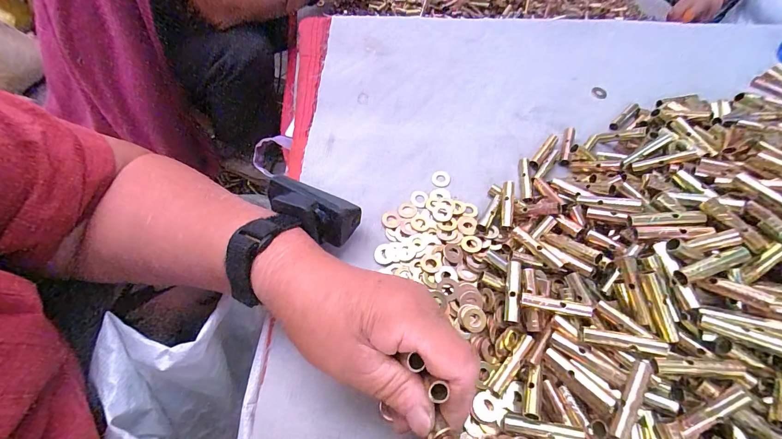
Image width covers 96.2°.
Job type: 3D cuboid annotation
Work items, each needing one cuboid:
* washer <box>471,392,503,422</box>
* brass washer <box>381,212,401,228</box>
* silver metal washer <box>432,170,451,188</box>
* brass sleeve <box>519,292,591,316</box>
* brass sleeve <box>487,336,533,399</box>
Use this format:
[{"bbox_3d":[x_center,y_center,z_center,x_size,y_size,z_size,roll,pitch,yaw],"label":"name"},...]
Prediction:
[{"bbox_3d":[0.062,0.120,0.224,0.017,0.004,0.017,1,59,-2],"label":"washer"},{"bbox_3d":[0.000,0.000,0.292,0.016,0.004,0.015,1,59,-2],"label":"brass washer"},{"bbox_3d":[0.045,-0.037,0.318,0.017,0.004,0.015,7,59,2],"label":"silver metal washer"},{"bbox_3d":[0.110,0.057,0.233,0.043,0.006,0.008,9,59,17],"label":"brass sleeve"},{"bbox_3d":[0.079,0.095,0.230,0.009,0.012,0.043,38,65,18],"label":"brass sleeve"}]

